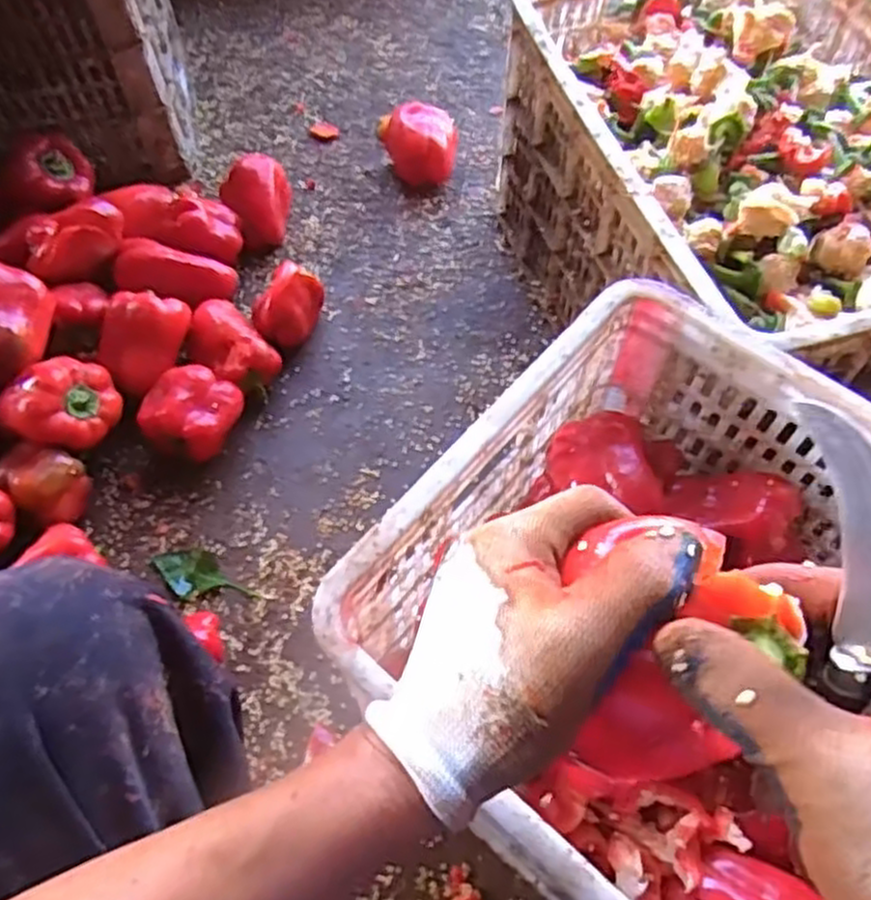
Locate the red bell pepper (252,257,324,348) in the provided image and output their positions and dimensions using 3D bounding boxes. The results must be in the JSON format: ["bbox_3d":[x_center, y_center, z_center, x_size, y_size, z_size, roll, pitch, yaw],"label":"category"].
[{"bbox_3d":[-0.166,-0.157,0.858,0.063,0.069,0.086,16,62,8],"label":"red bell pepper"}]

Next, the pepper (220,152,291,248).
[{"bbox_3d":[-0.216,-0.298,0.947,0.083,0.084,0.092,-15,62,-9],"label":"pepper"}]

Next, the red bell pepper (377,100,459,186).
[{"bbox_3d":[-0.022,-0.401,1.001,0.100,0.072,0.115,-4,61,-3],"label":"red bell pepper"}]

